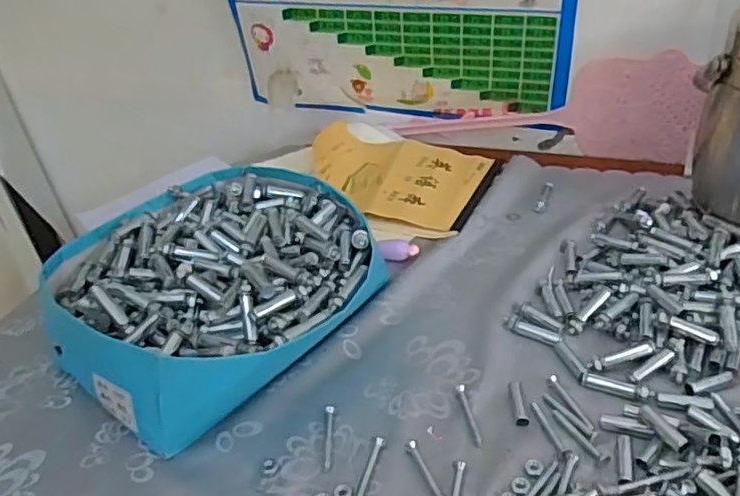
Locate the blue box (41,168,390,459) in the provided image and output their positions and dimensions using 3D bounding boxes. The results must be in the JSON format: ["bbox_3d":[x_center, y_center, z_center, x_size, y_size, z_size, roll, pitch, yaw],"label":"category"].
[{"bbox_3d":[-0.144,0.035,0.615,0.278,0.091,0.269,-34,44,-32],"label":"blue box"}]

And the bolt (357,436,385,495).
[{"bbox_3d":[0.000,0.166,0.482,0.008,0.005,0.057,5,38,17],"label":"bolt"}]

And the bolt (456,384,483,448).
[{"bbox_3d":[0.078,0.131,0.510,0.007,0.005,0.059,-9,36,-3],"label":"bolt"}]

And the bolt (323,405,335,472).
[{"bbox_3d":[-0.033,0.147,0.506,0.007,0.007,0.056,-3,36,5],"label":"bolt"}]

